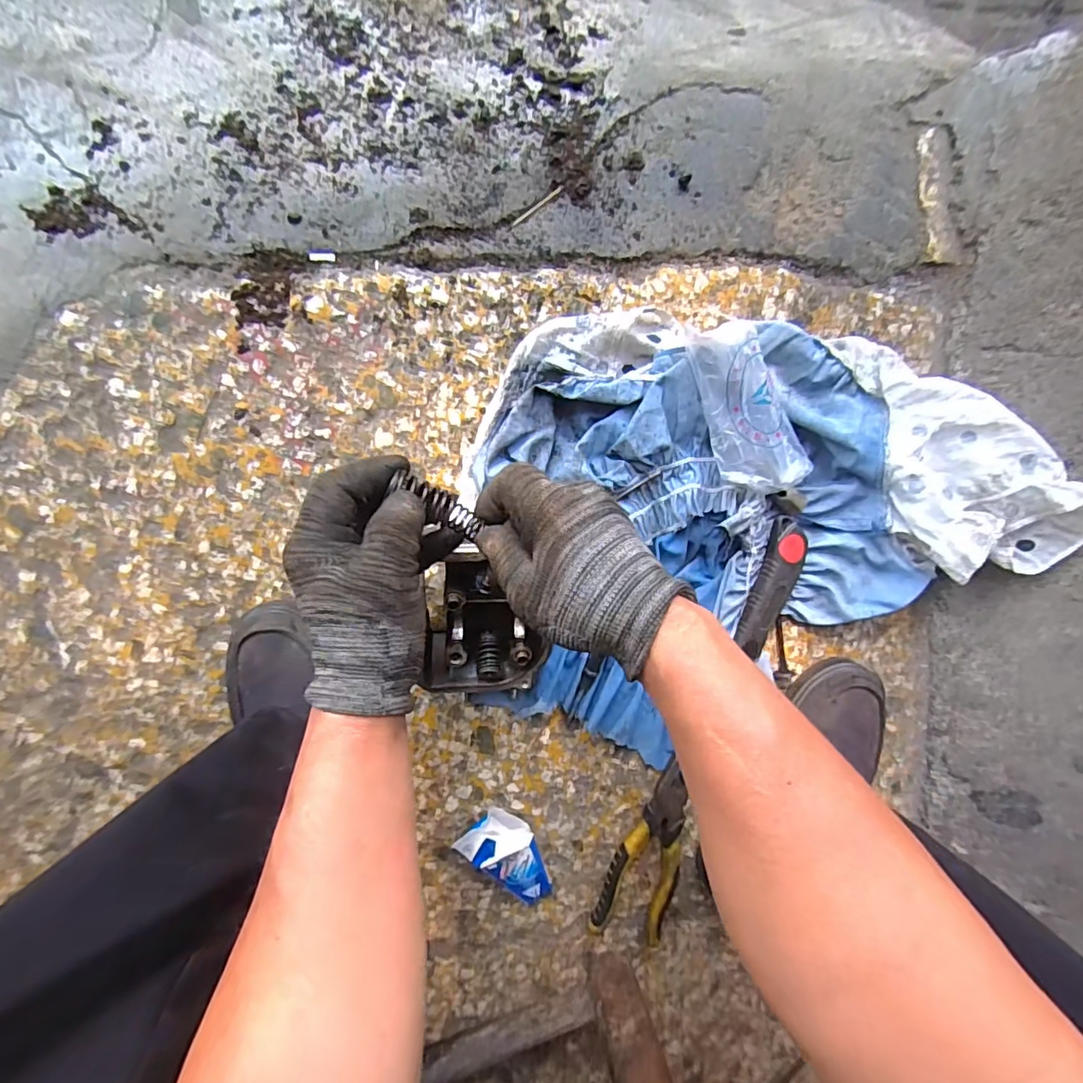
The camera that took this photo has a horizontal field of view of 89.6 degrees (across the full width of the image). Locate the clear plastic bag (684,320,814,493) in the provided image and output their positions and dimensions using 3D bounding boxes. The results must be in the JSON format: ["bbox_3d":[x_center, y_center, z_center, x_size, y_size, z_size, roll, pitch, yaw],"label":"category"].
[{"bbox_3d":[0.178,-0.111,0.456,0.073,0.036,0.146,-22,99,-2],"label":"clear plastic bag"}]

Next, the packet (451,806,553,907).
[{"bbox_3d":[-0.025,0.306,0.524,0.103,0.023,0.062,39,92,-8],"label":"packet"}]

